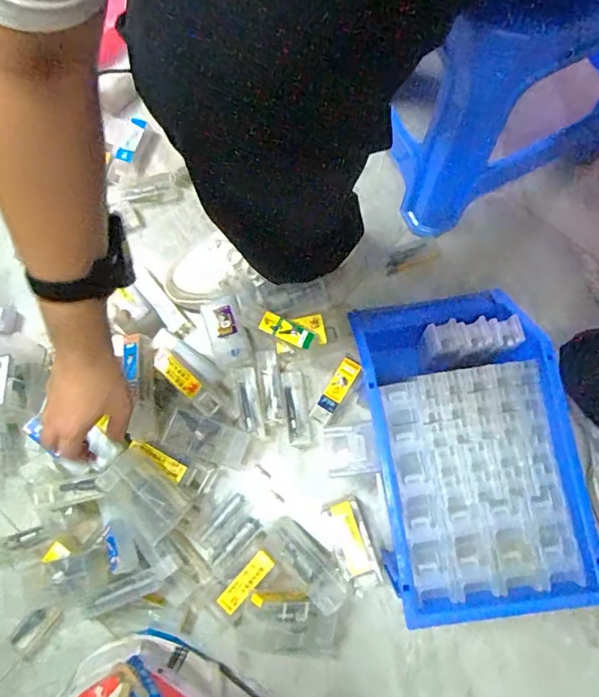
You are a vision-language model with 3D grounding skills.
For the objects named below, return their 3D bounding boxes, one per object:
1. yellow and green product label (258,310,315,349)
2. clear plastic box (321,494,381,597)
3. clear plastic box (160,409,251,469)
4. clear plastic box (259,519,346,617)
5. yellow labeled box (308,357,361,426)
[{"bbox_3d":[-0.017,-0.023,0.612,0.069,0.010,0.026,25,79,7],"label":"yellow and green product label"},{"bbox_3d":[0.067,0.247,0.608,0.046,0.041,0.111,-19,79,0],"label":"clear plastic box"},{"bbox_3d":[-0.120,0.117,0.625,0.106,0.031,0.049,22,77,-18],"label":"clear plastic box"},{"bbox_3d":[0.008,0.263,0.596,0.051,0.030,0.120,-45,57,-8],"label":"clear plastic box"},{"bbox_3d":[0.048,0.058,0.653,0.027,0.026,0.092,32,80,9],"label":"yellow labeled box"}]

